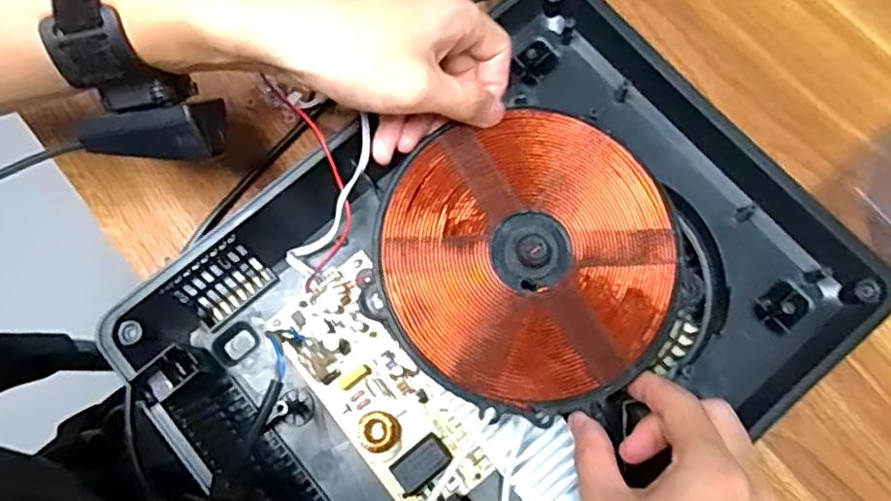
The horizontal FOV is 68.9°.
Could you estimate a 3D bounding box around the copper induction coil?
[{"bbox_3d":[0.046,0.004,0.333,0.149,0.017,0.147,0,78,2],"label":"copper induction coil"}]

